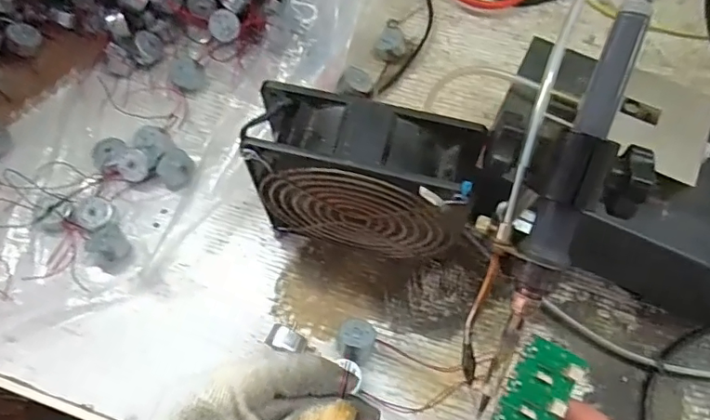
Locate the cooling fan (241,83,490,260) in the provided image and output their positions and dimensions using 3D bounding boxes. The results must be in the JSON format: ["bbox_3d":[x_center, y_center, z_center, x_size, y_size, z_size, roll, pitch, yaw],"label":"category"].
[{"bbox_3d":[0.002,-0.012,0.309,0.123,0.117,0.047,15,66,6],"label":"cooling fan"}]

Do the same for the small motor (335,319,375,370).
[{"bbox_3d":[0.001,0.083,0.325,0.022,0.017,0.027,16,66,6],"label":"small motor"}]

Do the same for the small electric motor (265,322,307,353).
[{"bbox_3d":[-0.042,0.081,0.322,0.023,0.021,0.015,19,67,8],"label":"small electric motor"}]

